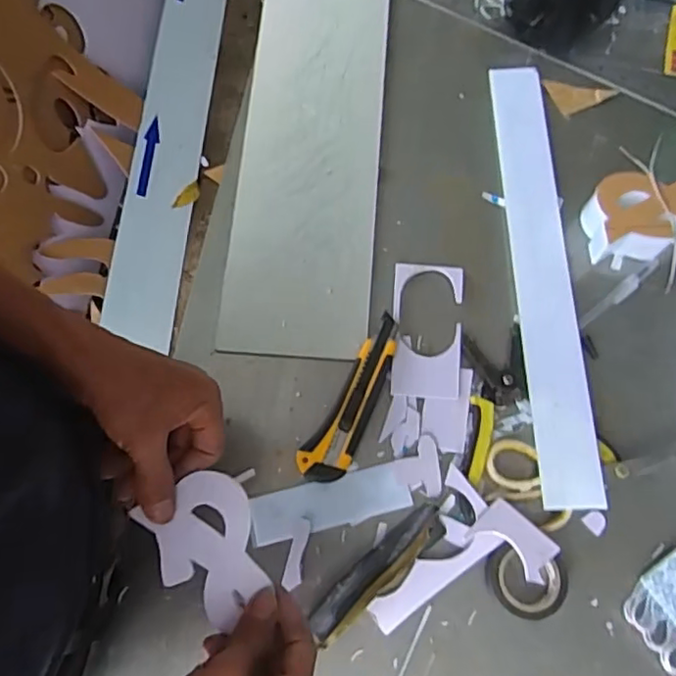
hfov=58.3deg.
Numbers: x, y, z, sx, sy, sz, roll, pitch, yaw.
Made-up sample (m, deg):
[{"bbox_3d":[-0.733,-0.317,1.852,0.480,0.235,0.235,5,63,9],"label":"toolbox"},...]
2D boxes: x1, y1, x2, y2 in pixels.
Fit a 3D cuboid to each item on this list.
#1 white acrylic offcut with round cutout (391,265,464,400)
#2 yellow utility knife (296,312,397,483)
[{"bbox_3d":[0.081,-0.008,0.555,0.063,0.005,0.128,5,71,2],"label":"white acrylic offcut with round cutout"},{"bbox_3d":[0.015,0.052,0.530,0.038,0.015,0.156,25,73,9],"label":"yellow utility knife"}]

